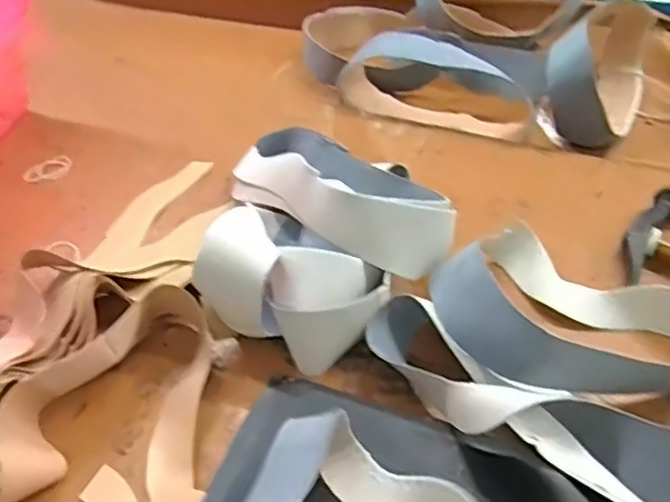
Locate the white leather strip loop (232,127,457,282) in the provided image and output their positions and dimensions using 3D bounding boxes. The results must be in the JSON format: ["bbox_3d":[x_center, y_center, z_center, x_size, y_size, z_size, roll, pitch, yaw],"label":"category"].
[{"bbox_3d":[0.008,-0.056,0.598,0.117,0.086,0.241,-29,50,-26],"label":"white leather strip loop"}]

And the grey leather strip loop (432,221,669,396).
[{"bbox_3d":[0.184,0.048,0.486,0.195,0.074,0.161,33,53,31],"label":"grey leather strip loop"}]

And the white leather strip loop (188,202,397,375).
[{"bbox_3d":[-0.034,0.026,0.501,0.133,0.095,0.102,21,48,23],"label":"white leather strip loop"}]

